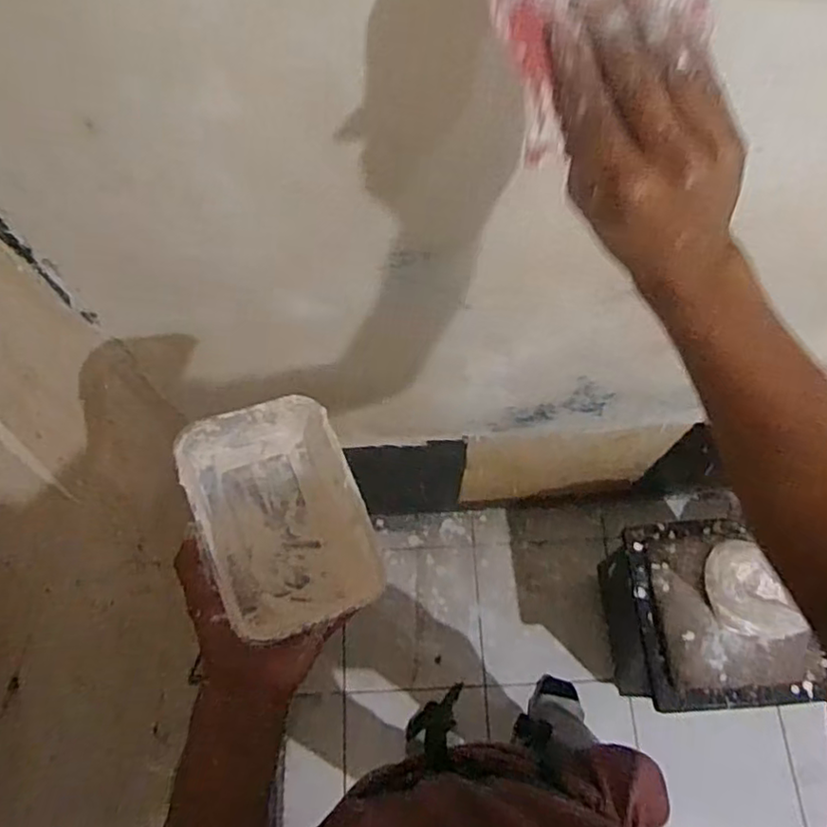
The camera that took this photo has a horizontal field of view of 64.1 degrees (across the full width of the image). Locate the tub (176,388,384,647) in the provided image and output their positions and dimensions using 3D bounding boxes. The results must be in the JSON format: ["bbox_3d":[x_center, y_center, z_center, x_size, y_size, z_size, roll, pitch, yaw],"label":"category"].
[{"bbox_3d":[-0.102,0.079,0.506,0.120,0.060,0.170,-18,73,-19],"label":"tub"}]

